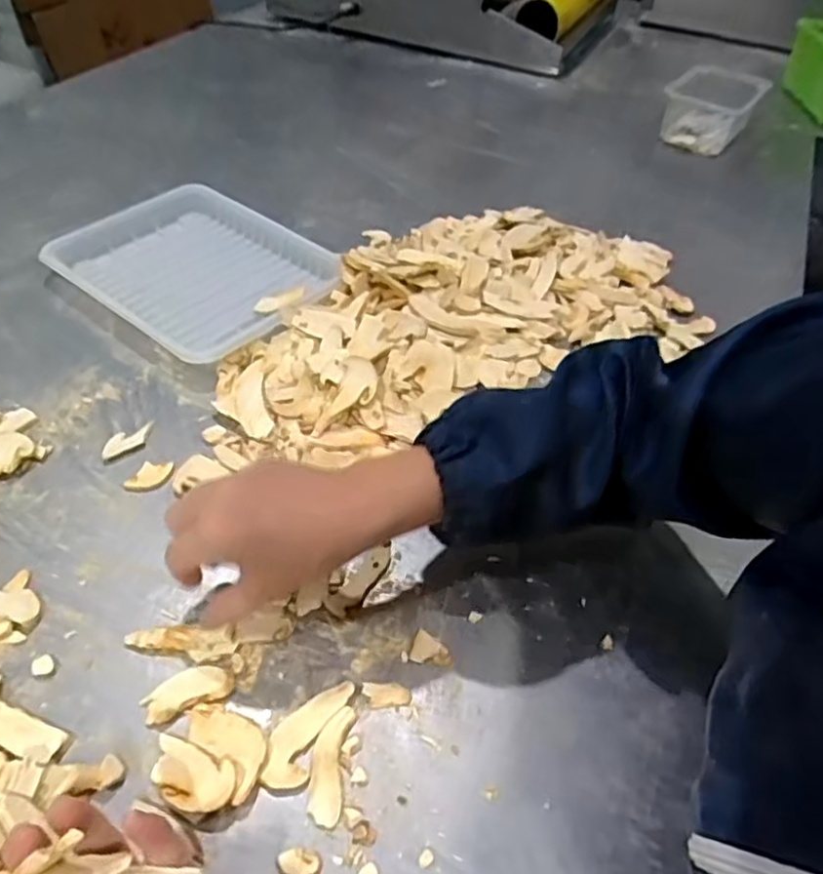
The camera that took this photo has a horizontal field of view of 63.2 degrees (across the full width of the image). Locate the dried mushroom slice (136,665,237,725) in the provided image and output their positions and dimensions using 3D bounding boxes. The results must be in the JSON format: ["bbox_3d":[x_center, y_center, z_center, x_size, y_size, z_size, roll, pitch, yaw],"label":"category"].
[{"bbox_3d":[-0.131,0.148,0.391,0.049,0.006,0.024,-17,49,-20],"label":"dried mushroom slice"}]

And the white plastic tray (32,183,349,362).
[{"bbox_3d":[-0.222,-0.175,0.683,0.271,0.033,0.202,32,51,24],"label":"white plastic tray"}]

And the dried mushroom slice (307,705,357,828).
[{"bbox_3d":[-0.045,0.179,0.369,0.020,0.004,0.060,6,45,1],"label":"dried mushroom slice"}]

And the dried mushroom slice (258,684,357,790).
[{"bbox_3d":[-0.061,0.166,0.380,0.029,0.005,0.066,20,47,14],"label":"dried mushroom slice"}]

